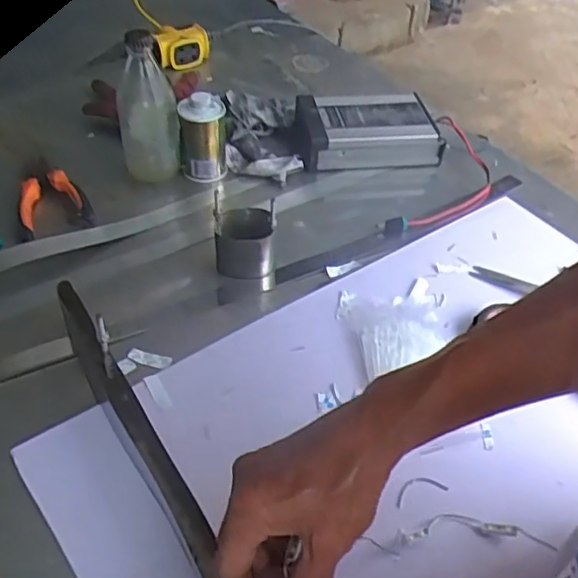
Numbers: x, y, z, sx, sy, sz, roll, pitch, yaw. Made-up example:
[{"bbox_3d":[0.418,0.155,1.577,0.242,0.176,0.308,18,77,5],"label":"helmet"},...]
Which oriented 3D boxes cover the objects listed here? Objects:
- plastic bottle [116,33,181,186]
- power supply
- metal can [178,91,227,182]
[{"bbox_3d":[-0.166,-0.209,0.722,0.060,0.161,0.050,-33,53,-30],"label":"plastic bottle"},{"bbox_3d":[0.094,-0.215,0.822,0.187,0.047,0.128,-5,44,-9],"label":"power supply"},{"bbox_3d":[-0.105,-0.190,0.759,0.055,0.089,0.047,-1,44,-4],"label":"metal can"}]

